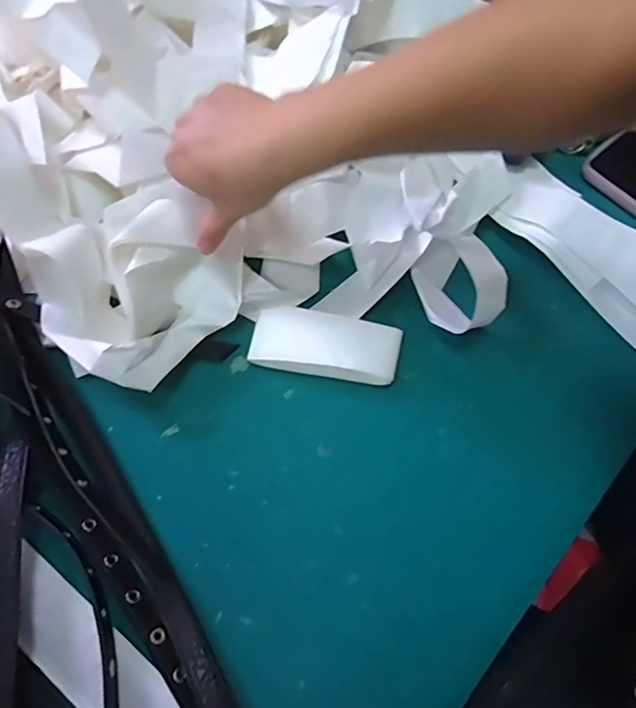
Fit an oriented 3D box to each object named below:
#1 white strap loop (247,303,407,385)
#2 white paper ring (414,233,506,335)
[{"bbox_3d":[0.007,-0.007,0.400,0.116,0.025,0.050,8,67,5],"label":"white strap loop"},{"bbox_3d":[0.118,-0.057,0.413,0.069,0.035,0.082,-20,68,-7],"label":"white paper ring"}]

